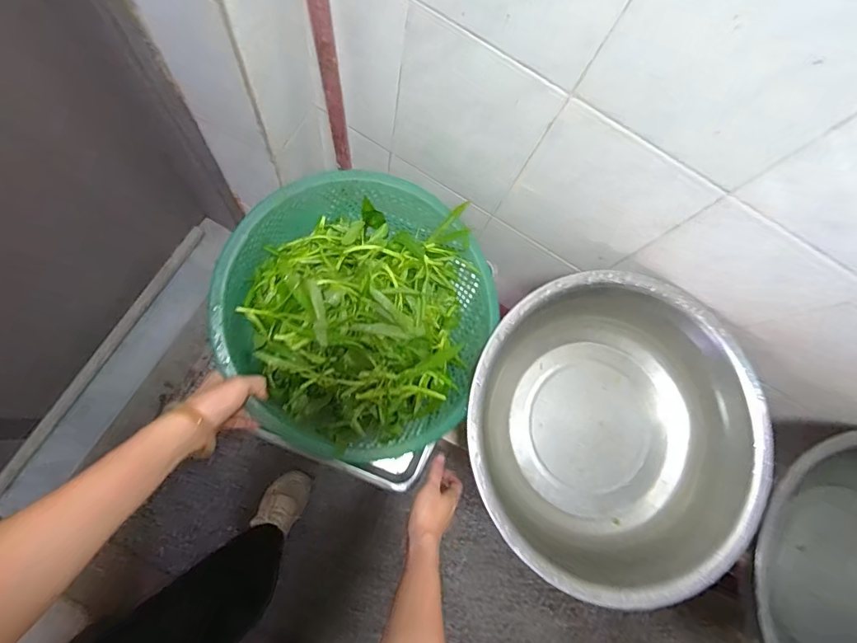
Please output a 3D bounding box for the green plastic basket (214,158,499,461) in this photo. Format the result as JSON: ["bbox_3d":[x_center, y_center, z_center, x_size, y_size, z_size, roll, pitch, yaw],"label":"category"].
[{"bbox_3d":[-0.083,-0.004,0.605,0.346,0.140,0.345,3,80,-19],"label":"green plastic basket"}]

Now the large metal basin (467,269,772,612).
[{"bbox_3d":[0.260,0.149,0.659,0.402,0.134,0.414,0,79,1],"label":"large metal basin"}]

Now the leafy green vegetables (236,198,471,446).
[{"bbox_3d":[-0.082,-0.007,0.601,0.251,0.137,0.296,16,80,4],"label":"leafy green vegetables"}]

